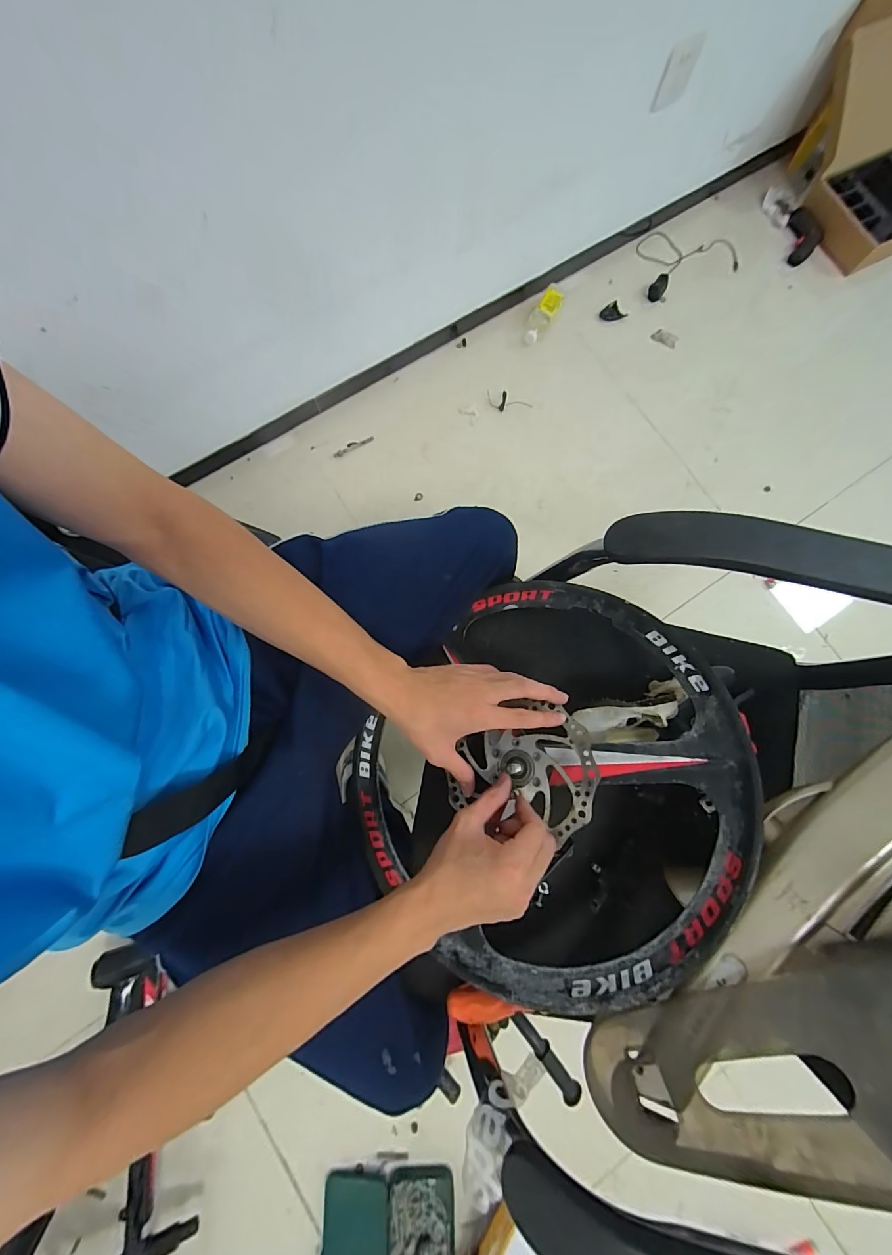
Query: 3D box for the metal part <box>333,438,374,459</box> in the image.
[{"bbox_3d":[-0.240,-0.467,1.051,0.113,0.010,0.022,-27,81,-5],"label":"metal part"}]

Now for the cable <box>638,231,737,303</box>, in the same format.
[{"bbox_3d":[0.683,-1.069,1.167,0.326,0.042,0.212,-27,83,-5],"label":"cable"}]

